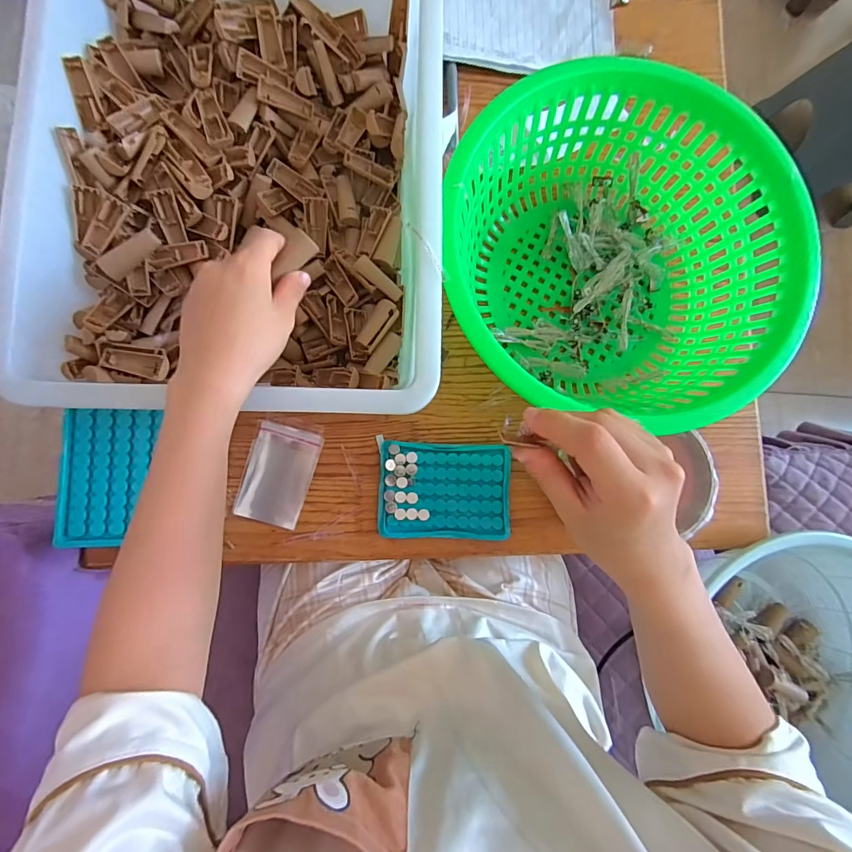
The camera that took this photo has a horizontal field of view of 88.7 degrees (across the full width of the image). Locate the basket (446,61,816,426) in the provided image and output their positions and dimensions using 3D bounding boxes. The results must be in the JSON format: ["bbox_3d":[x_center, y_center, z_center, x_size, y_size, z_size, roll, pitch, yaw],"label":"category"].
[{"bbox_3d":[0.168,-0.163,0.421,0.308,0.122,0.285,1,84,-6],"label":"basket"}]

